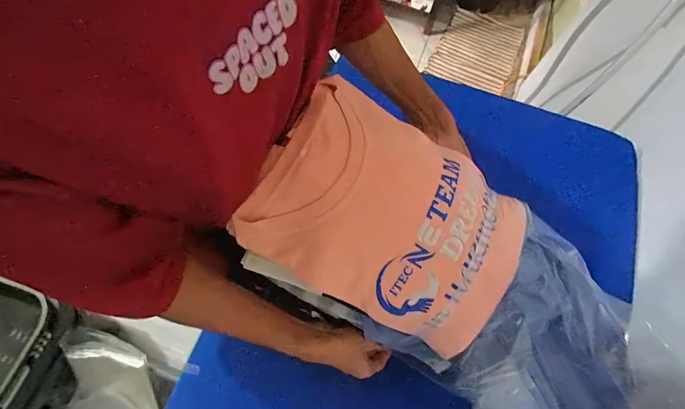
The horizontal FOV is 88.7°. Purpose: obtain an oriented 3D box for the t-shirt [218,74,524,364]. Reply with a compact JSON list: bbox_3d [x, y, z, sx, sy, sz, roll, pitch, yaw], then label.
[{"bbox_3d":[0.056,0.011,0.411,0.290,0.085,0.230,29,70,9],"label":"t-shirt"}]

